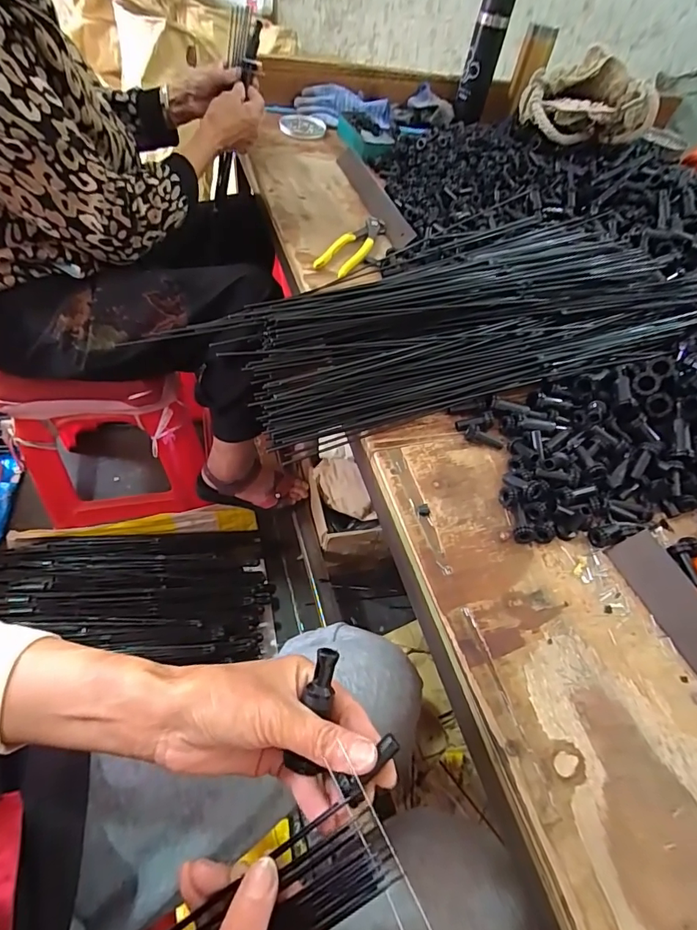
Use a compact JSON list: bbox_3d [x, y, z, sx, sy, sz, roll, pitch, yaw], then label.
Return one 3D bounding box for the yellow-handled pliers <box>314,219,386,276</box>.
[{"bbox_3d":[0.008,-0.318,0.656,0.048,0.011,0.164,24,54,8],"label":"yellow-handled pliers"}]

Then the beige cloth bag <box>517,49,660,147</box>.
[{"bbox_3d":[0.466,-0.703,0.895,0.247,0.124,0.090,21,54,6],"label":"beige cloth bag"}]

